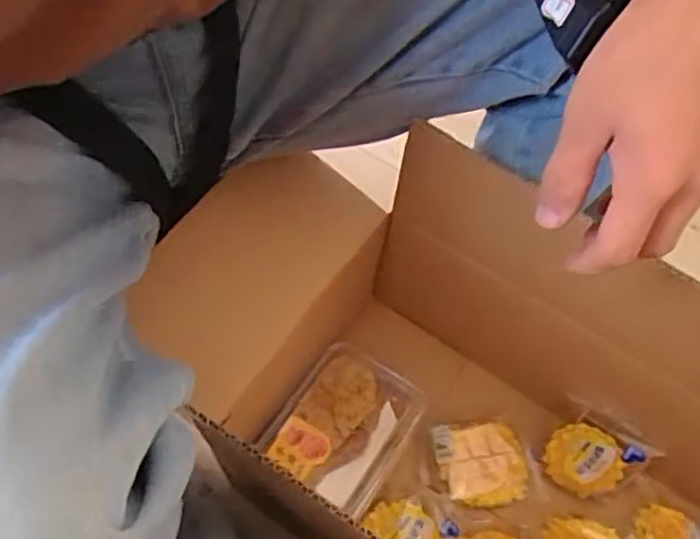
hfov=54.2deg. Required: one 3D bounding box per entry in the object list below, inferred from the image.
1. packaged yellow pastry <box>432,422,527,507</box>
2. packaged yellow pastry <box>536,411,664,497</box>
[{"bbox_3d":[0.132,0.196,0.688,0.087,0.024,0.078,-3,62,-6],"label":"packaged yellow pastry"},{"bbox_3d":[0.235,0.184,0.672,0.076,0.094,0.021,46,25,20],"label":"packaged yellow pastry"}]

